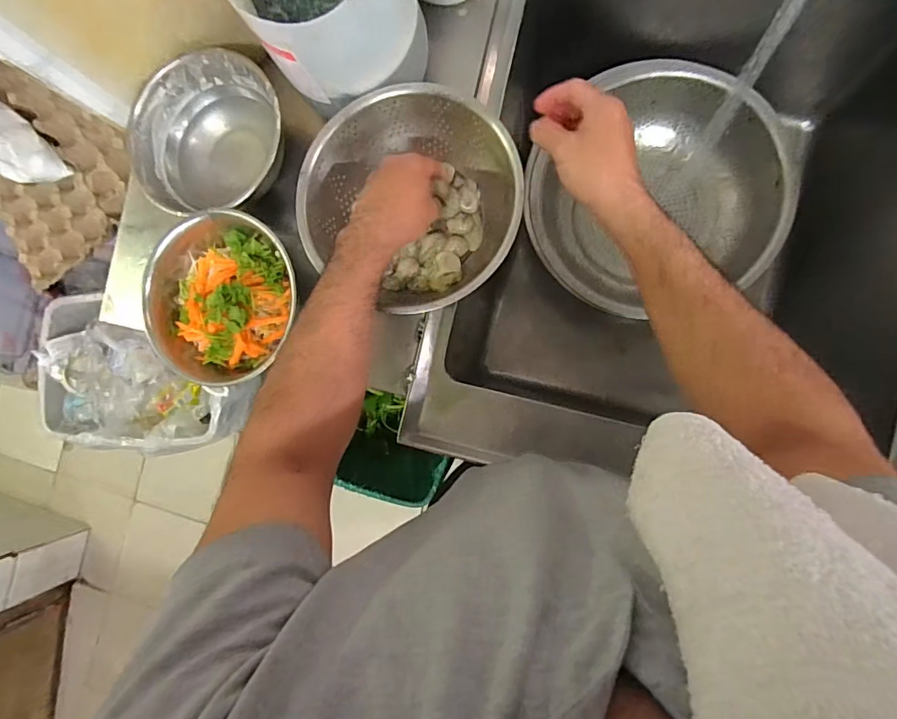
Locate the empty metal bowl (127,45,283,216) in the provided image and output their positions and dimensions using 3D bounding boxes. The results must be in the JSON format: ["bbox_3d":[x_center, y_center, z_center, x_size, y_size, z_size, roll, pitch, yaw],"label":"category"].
[{"bbox_3d":[-0.249,-0.234,0.526,0.166,0.082,0.158,0,87,9],"label":"empty metal bowl"}]

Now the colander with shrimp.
[{"bbox_3d":[-0.033,-0.151,0.474,0.204,0.078,0.195,0,87,9],"label":"colander with shrimp"}]

